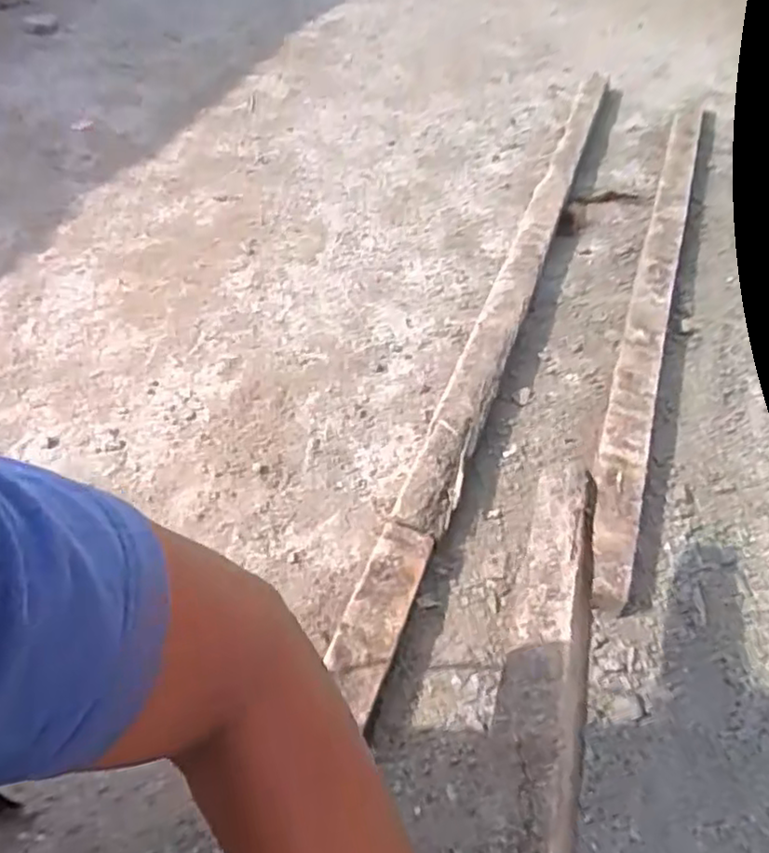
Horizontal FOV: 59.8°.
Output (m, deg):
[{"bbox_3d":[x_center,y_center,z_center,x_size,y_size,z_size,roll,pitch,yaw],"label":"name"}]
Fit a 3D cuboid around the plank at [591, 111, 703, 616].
[{"bbox_3d":[0.445,-0.248,1.095,0.057,0.049,1.272,18,49,12],"label":"plank"}]

